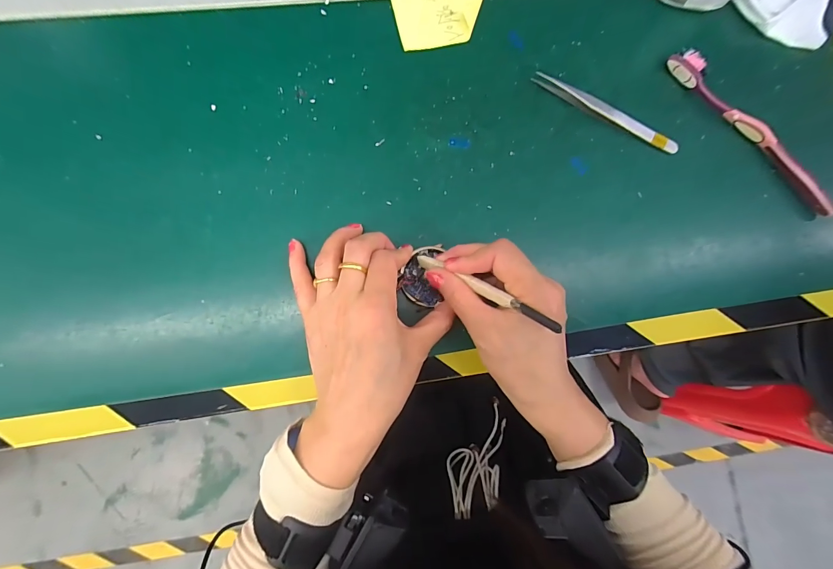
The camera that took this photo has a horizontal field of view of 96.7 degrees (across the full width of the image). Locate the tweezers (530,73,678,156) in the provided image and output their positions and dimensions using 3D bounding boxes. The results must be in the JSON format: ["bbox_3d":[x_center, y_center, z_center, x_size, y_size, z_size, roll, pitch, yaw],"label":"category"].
[{"bbox_3d":[0.152,-0.136,0.296,0.127,0.008,0.008,26,83,-2],"label":"tweezers"}]

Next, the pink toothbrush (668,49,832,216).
[{"bbox_3d":[0.272,-0.122,0.301,0.016,0.017,0.177,-45,90,-7],"label":"pink toothbrush"}]

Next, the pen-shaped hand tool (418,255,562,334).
[{"bbox_3d":[0.040,0.002,0.233,0.102,0.004,0.008,29,82,33],"label":"pen-shaped hand tool"}]

